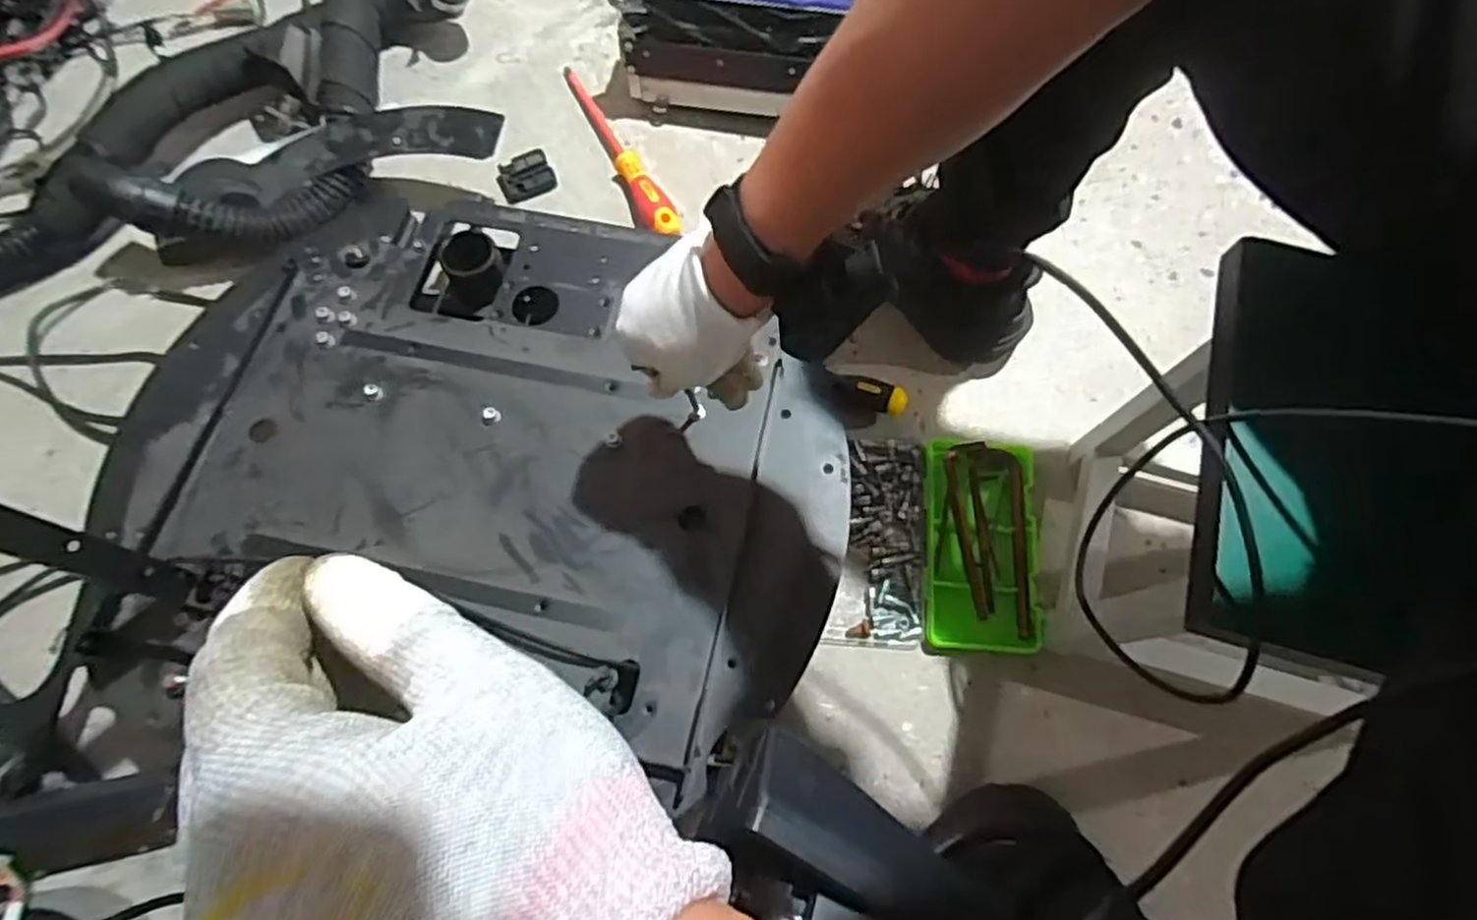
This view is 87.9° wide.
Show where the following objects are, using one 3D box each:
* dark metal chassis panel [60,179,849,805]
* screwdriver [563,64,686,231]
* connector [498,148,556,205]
[{"bbox_3d":[-0.194,-0.024,0.601,0.547,0.018,0.426,10,68,5],"label":"dark metal chassis panel"},{"bbox_3d":[-0.124,-0.332,0.811,0.030,0.038,0.249,-26,74,-9],"label":"screwdriver"},{"bbox_3d":[-0.225,-0.298,0.808,0.056,0.012,0.049,-23,74,-8],"label":"connector"}]

